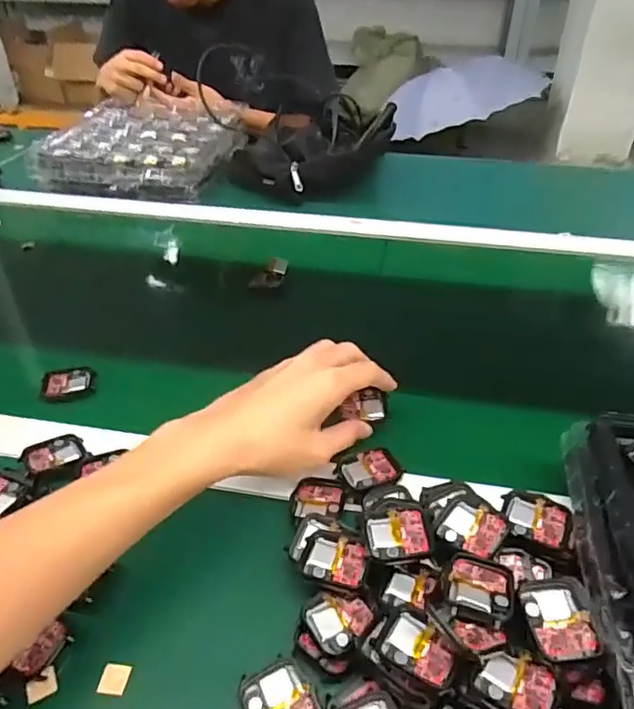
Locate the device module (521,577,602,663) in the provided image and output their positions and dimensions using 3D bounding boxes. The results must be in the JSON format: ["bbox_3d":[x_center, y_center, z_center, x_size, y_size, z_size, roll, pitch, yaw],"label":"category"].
[{"bbox_3d":[0.133,0.144,0.308,0.036,0.010,0.042,2,39,2],"label":"device module"}]

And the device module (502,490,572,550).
[{"bbox_3d":[0.145,0.109,0.373,0.042,0.010,0.034,13,40,16],"label":"device module"}]

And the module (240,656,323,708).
[{"bbox_3d":[-0.020,0.191,0.309,0.037,0.006,0.041,-22,44,-25],"label":"module"}]

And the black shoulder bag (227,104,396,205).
[{"bbox_3d":[-0.010,-0.321,0.896,0.214,0.104,0.169,-25,45,-28],"label":"black shoulder bag"}]

